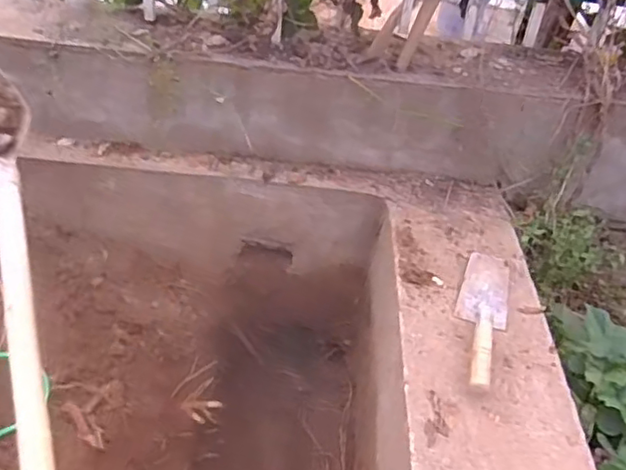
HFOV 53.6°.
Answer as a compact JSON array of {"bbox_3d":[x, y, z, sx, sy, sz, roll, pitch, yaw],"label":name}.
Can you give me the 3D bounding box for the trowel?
[{"bbox_3d":[0.270,0.124,0.976,0.080,0.047,0.322,15,40,10],"label":"trowel"}]

